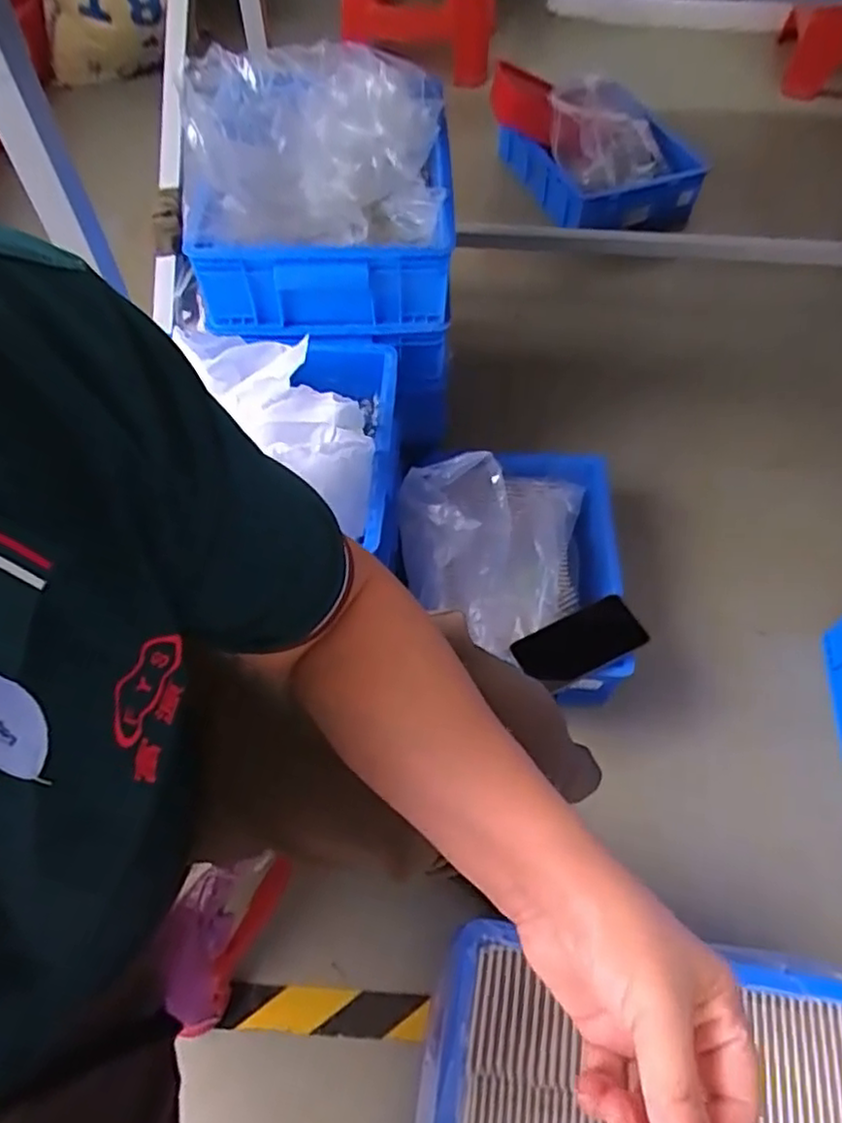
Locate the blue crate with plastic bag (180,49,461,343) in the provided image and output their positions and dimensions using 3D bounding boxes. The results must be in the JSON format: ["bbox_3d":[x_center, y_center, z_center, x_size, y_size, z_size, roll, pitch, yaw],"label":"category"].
[{"bbox_3d":[-0.121,-0.468,0.841,0.301,0.155,0.342,-3,59,-2],"label":"blue crate with plastic bag"}]

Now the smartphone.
[{"bbox_3d":[0.194,0.101,0.826,0.149,0.011,0.078,-28,62,-2],"label":"smartphone"}]

